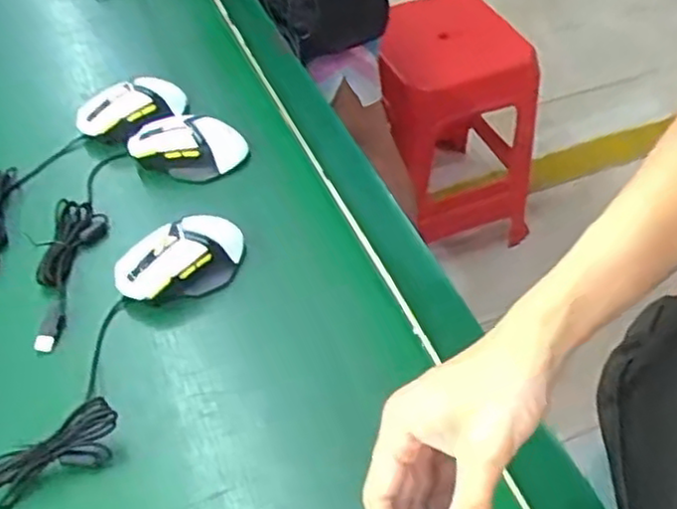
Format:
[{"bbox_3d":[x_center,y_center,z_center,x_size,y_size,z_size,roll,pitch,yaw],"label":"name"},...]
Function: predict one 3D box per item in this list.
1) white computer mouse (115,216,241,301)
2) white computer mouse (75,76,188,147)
[{"bbox_3d":[-0.142,0.004,0.655,0.120,0.041,0.063,-26,54,-20],"label":"white computer mouse"},{"bbox_3d":[-0.223,-0.157,0.789,0.121,0.036,0.055,-23,53,-18],"label":"white computer mouse"}]

